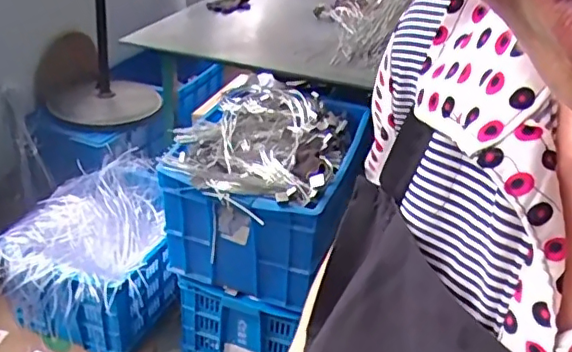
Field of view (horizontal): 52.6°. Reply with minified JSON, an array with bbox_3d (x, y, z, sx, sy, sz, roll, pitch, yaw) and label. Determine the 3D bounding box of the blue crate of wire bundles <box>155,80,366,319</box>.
[{"bbox_3d":[-0.057,0.047,1.478,0.404,0.392,0.441,14,31,16],"label":"blue crate of wire bundles"}]

